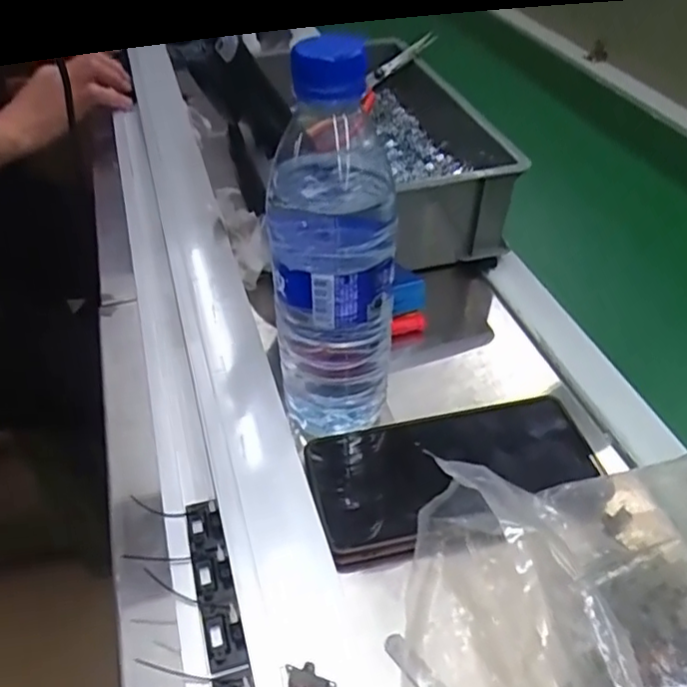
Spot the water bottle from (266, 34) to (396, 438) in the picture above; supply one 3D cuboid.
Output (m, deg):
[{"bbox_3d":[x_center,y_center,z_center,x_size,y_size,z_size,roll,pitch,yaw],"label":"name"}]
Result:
[{"bbox_3d":[-0.007,-0.038,0.350,0.064,0.219,0.058,-9,42,-9],"label":"water bottle"}]

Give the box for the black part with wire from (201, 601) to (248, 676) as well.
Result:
[{"bbox_3d":[-0.053,0.127,0.285,0.017,0.015,0.030,-12,43,-13],"label":"black part with wire"}]

